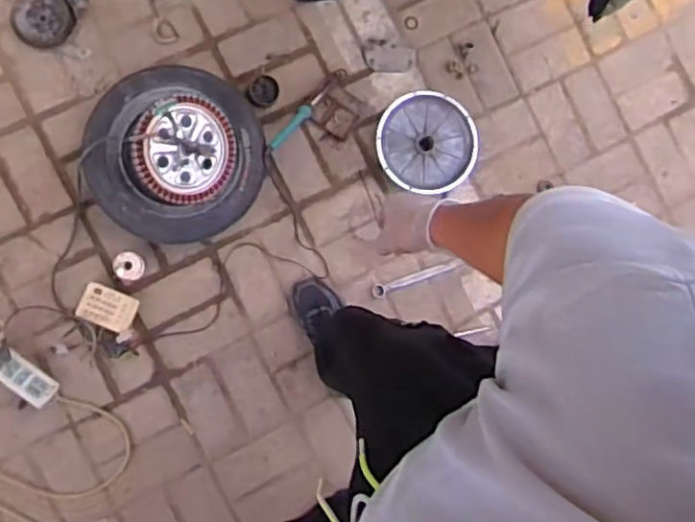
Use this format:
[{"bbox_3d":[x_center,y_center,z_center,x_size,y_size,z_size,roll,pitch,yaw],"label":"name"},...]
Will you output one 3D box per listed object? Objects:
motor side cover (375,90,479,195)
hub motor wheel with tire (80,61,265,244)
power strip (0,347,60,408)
[{"bbox_3d":[0.167,-0.250,1.462,0.210,0.047,0.208,7,86,-10],"label":"motor side cover"},{"bbox_3d":[-0.330,-0.204,1.333,0.326,0.152,0.319,1,87,-10],"label":"hub motor wheel with tire"},{"bbox_3d":[-0.644,0.207,1.330,0.180,0.028,0.060,41,81,-6],"label":"power strip"}]

